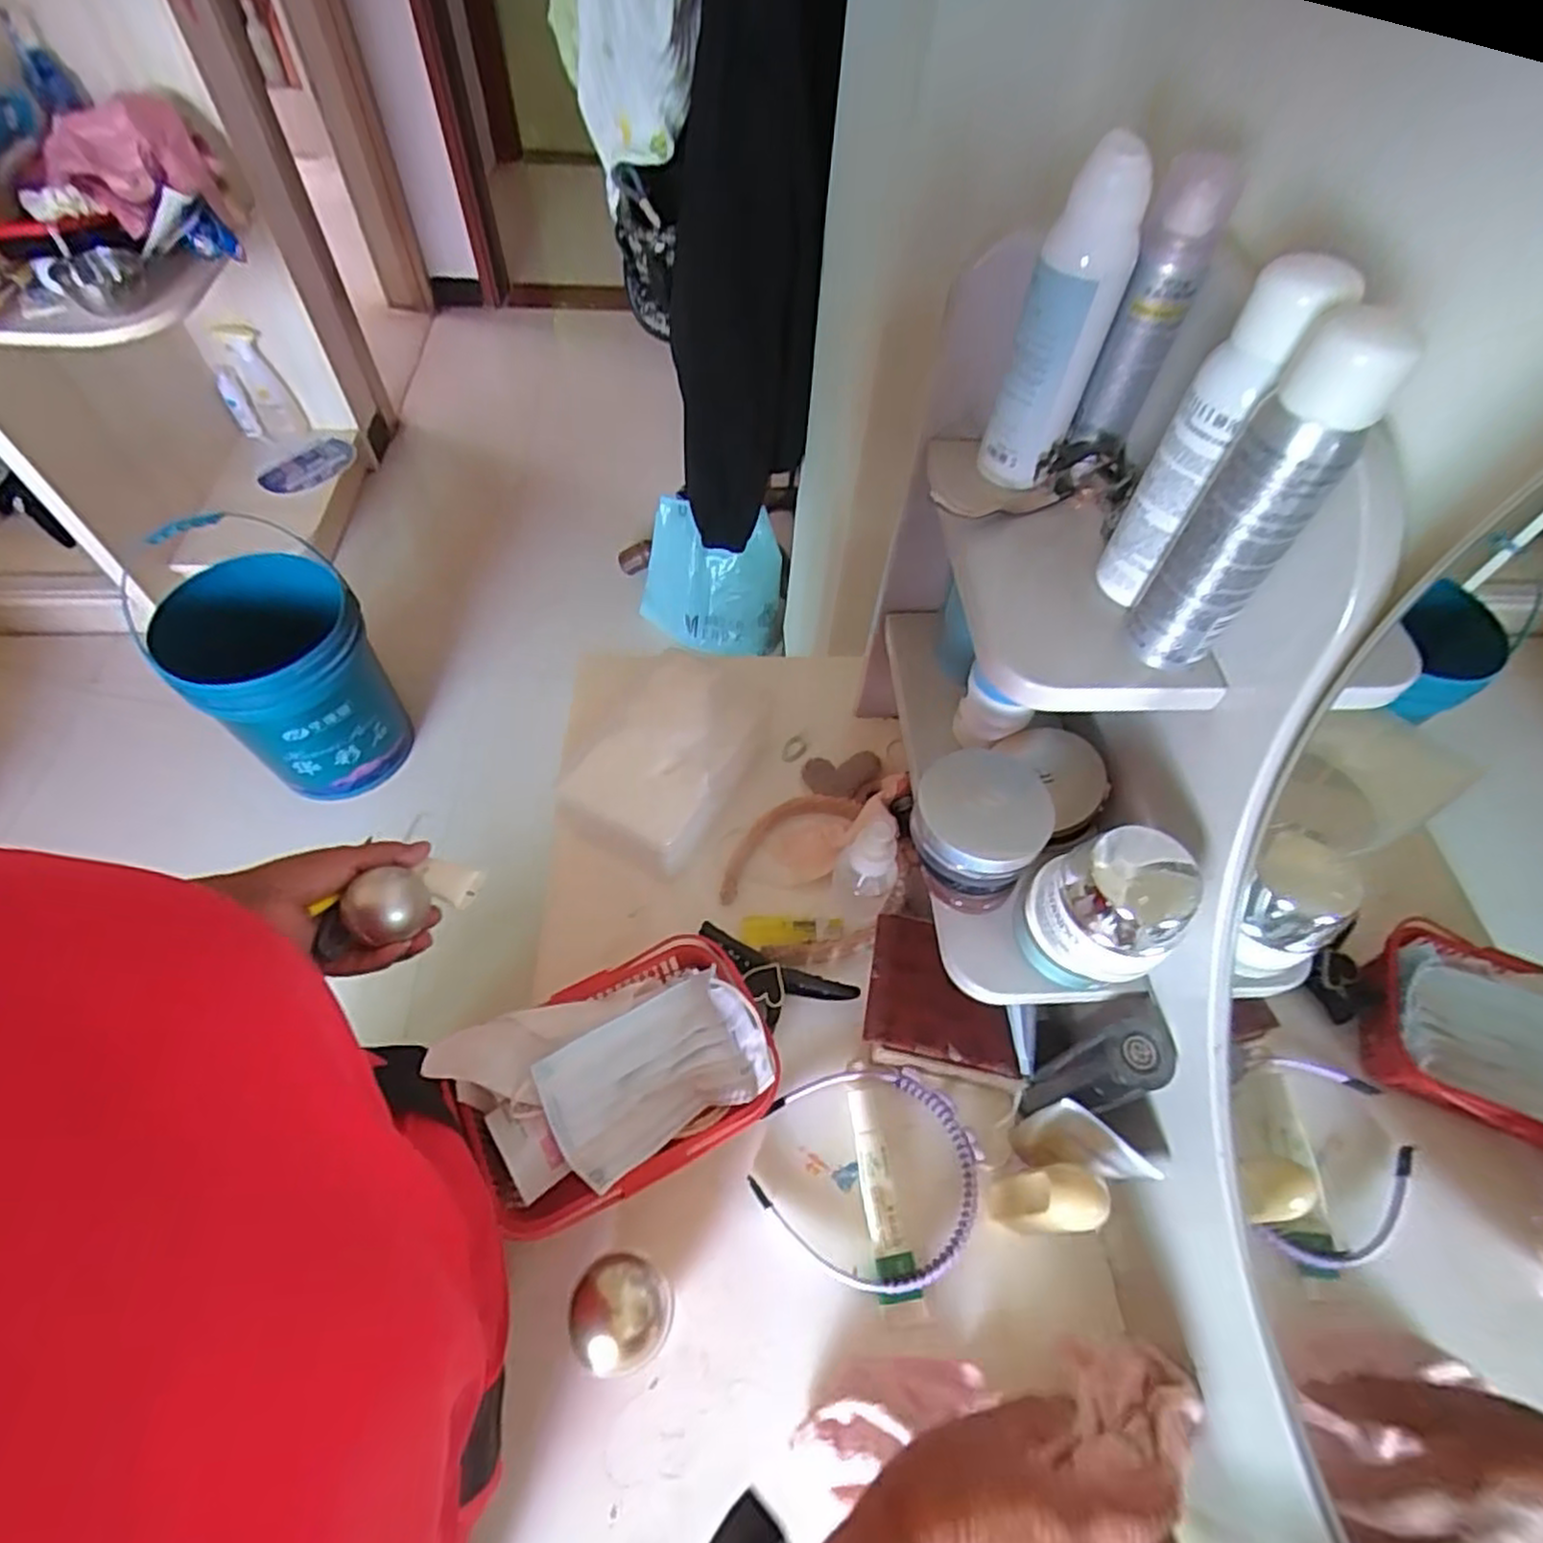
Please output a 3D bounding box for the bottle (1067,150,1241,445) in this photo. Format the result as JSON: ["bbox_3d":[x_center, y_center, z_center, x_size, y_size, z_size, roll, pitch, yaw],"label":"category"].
[{"bbox_3d":[0.191,-0.228,0.377,0.042,0.119,0.042,24,59,11],"label":"bottle"}]

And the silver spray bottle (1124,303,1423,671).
[{"bbox_3d":[0.195,-0.103,0.301,0.040,0.144,0.032,37,62,19],"label":"silver spray bottle"}]

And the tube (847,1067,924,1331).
[{"bbox_3d":[0.070,0.272,0.490,0.026,0.022,0.148,-6,58,-8],"label":"tube"}]

